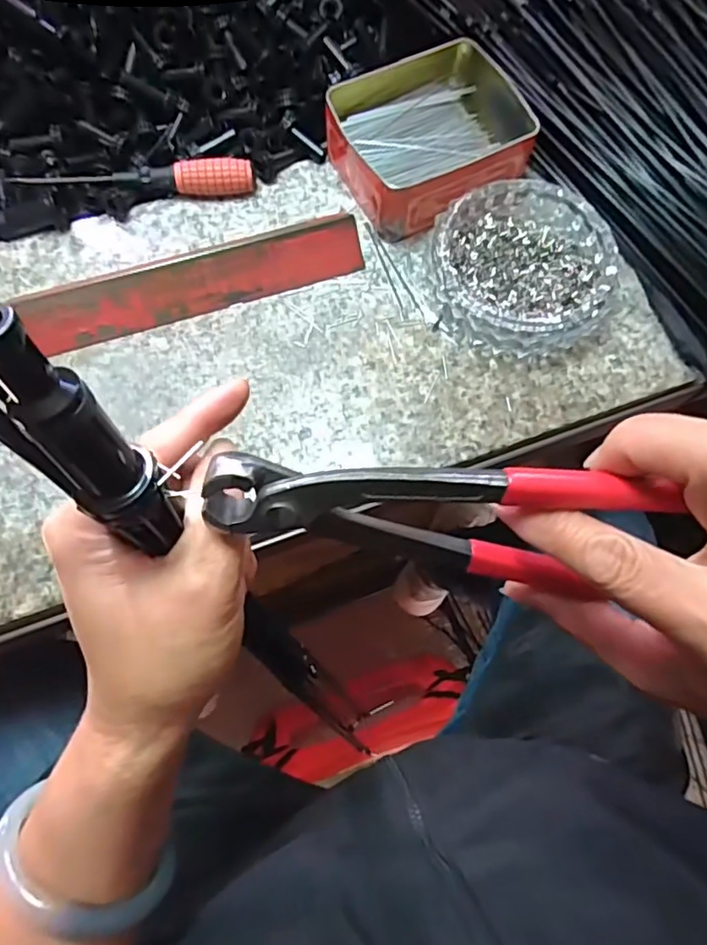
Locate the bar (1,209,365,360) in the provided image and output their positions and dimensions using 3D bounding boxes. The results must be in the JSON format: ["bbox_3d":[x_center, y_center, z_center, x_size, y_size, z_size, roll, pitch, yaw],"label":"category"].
[{"bbox_3d":[-0.101,-0.123,0.378,0.217,0.038,0.007,-18,29,-8],"label":"bar"}]

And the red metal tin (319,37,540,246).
[{"bbox_3d":[0.057,-0.237,0.411,0.137,0.043,0.113,-28,75,-10],"label":"red metal tin"}]

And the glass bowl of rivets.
[{"bbox_3d":[0.115,-0.138,0.388,0.115,0.029,0.124,1,72,-2],"label":"glass bowl of rivets"}]

